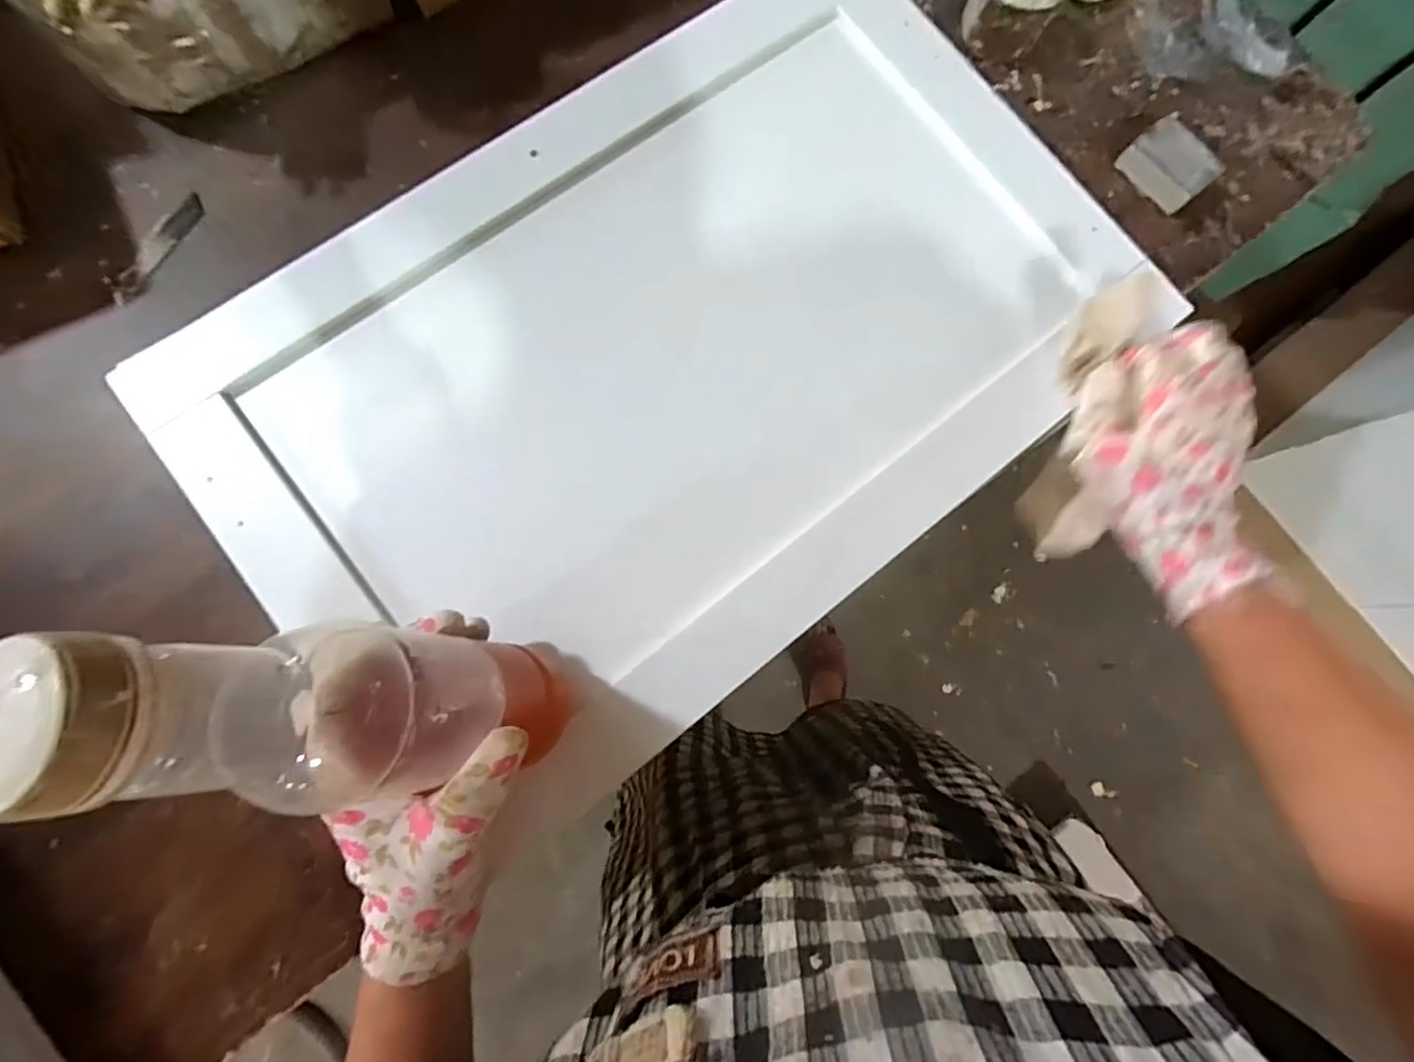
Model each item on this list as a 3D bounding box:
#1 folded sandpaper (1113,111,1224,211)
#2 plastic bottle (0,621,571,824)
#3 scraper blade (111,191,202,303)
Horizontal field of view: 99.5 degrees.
[{"bbox_3d":[0.396,-0.313,0.513,0.051,0.031,0.068,-38,83,-5],"label":"folded sandpaper"},{"bbox_3d":[-0.122,0.067,0.213,0.050,0.195,0.064,15,81,20],"label":"plastic bottle"},{"bbox_3d":[-0.419,-0.216,0.456,0.019,0.010,0.098,30,82,5],"label":"scraper blade"}]

